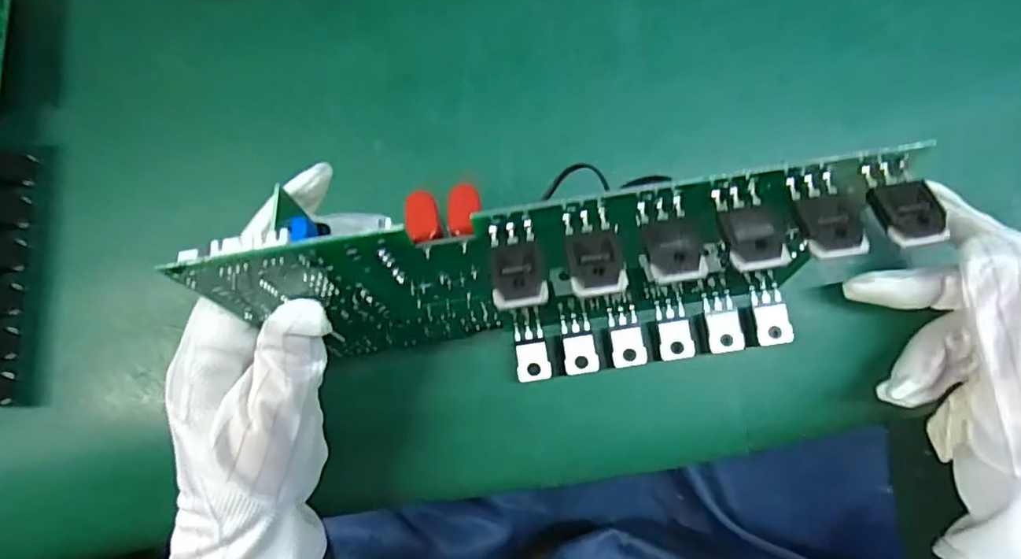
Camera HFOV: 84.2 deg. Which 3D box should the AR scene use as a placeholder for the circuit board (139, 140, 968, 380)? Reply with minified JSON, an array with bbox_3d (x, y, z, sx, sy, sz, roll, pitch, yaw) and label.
[{"bbox_3d":[0.017,0.007,0.221,0.216,0.131,0.041,-6,67,2],"label":"circuit board"}]

